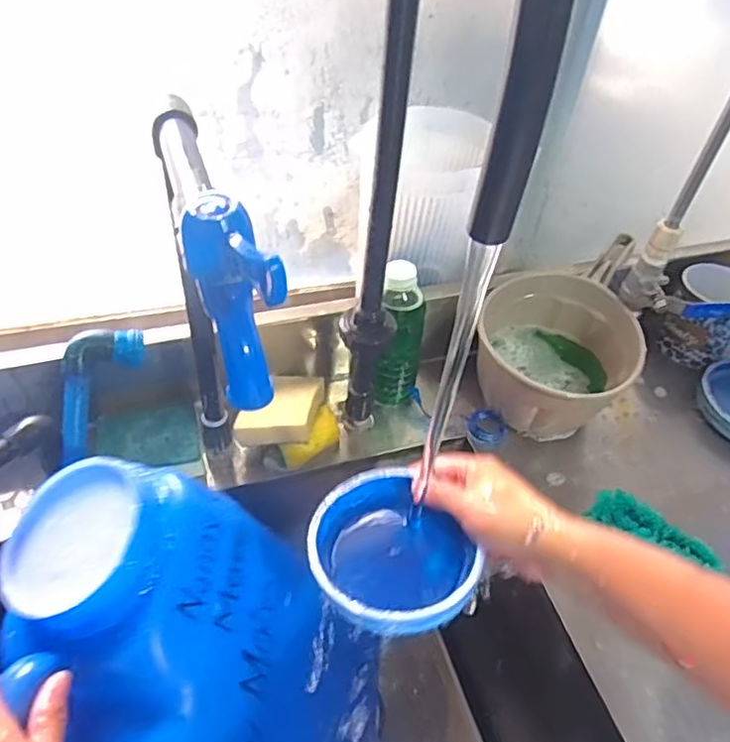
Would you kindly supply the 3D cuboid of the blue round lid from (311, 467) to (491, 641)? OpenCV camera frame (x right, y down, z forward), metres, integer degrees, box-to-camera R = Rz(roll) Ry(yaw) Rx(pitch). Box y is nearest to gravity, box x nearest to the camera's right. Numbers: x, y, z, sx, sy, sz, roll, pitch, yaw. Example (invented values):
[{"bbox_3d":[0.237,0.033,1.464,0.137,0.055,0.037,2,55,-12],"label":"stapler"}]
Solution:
[{"bbox_3d":[0.017,0.128,0.436,0.107,0.033,0.121,-32,56,-31],"label":"blue round lid"}]

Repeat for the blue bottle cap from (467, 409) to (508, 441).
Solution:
[{"bbox_3d":[0.131,0.060,0.670,0.038,0.024,0.038,25,49,19],"label":"blue bottle cap"}]

